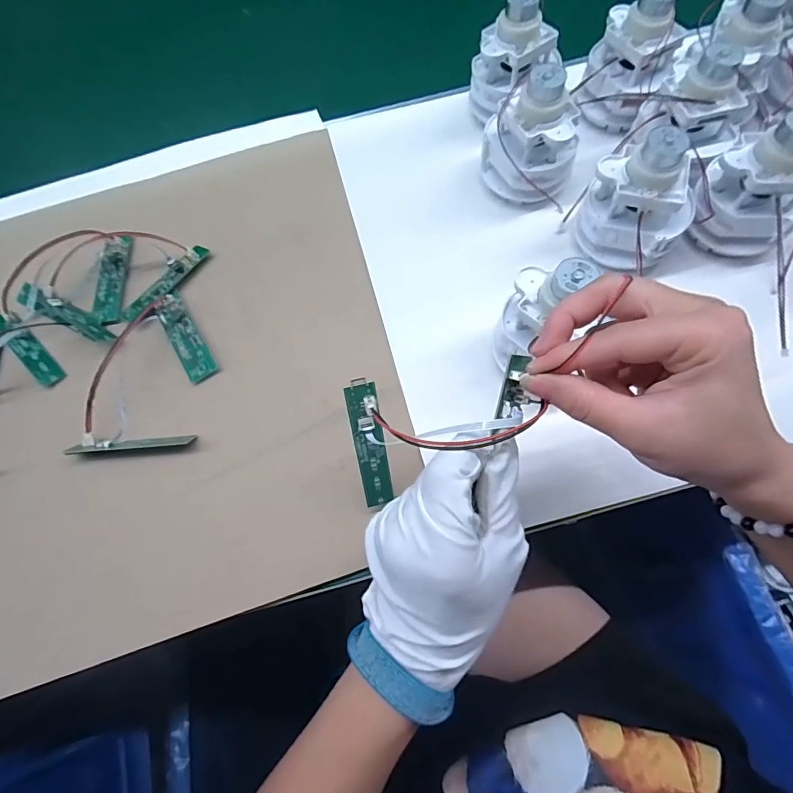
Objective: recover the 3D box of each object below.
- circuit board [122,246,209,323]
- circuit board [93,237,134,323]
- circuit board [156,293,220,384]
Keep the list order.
[{"bbox_3d":[-0.179,-0.089,0.354,0.019,0.009,0.081,35,76,15],"label":"circuit board"},{"bbox_3d":[-0.224,-0.093,0.358,0.020,0.007,0.075,-2,70,3],"label":"circuit board"},{"bbox_3d":[-0.156,-0.044,0.337,0.021,0.007,0.078,-32,71,-8],"label":"circuit board"}]

